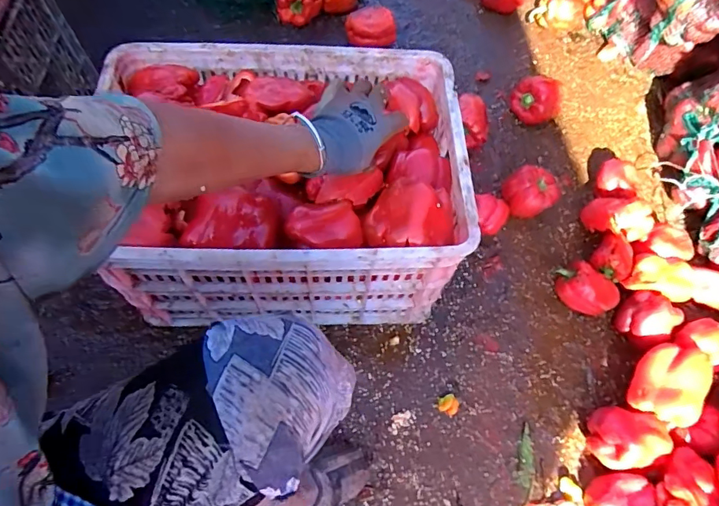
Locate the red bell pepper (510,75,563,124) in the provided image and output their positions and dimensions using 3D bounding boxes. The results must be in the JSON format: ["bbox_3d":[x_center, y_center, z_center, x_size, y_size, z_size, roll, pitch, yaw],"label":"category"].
[{"bbox_3d":[0.393,-0.337,1.015,0.093,0.093,0.080,-16,64,-10],"label":"red bell pepper"}]

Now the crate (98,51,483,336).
[{"bbox_3d":[-0.105,-0.093,0.743,0.494,0.295,0.361,-2,62,-3],"label":"crate"}]

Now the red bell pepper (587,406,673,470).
[{"bbox_3d":[0.411,0.286,0.711,0.103,0.078,0.090,2,64,-3],"label":"red bell pepper"}]

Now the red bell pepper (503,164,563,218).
[{"bbox_3d":[0.333,-0.114,0.902,0.100,0.088,0.097,2,64,-3],"label":"red bell pepper"}]

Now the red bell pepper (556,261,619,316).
[{"bbox_3d":[0.407,0.065,0.825,0.105,0.066,0.074,32,65,14],"label":"red bell pepper"}]

